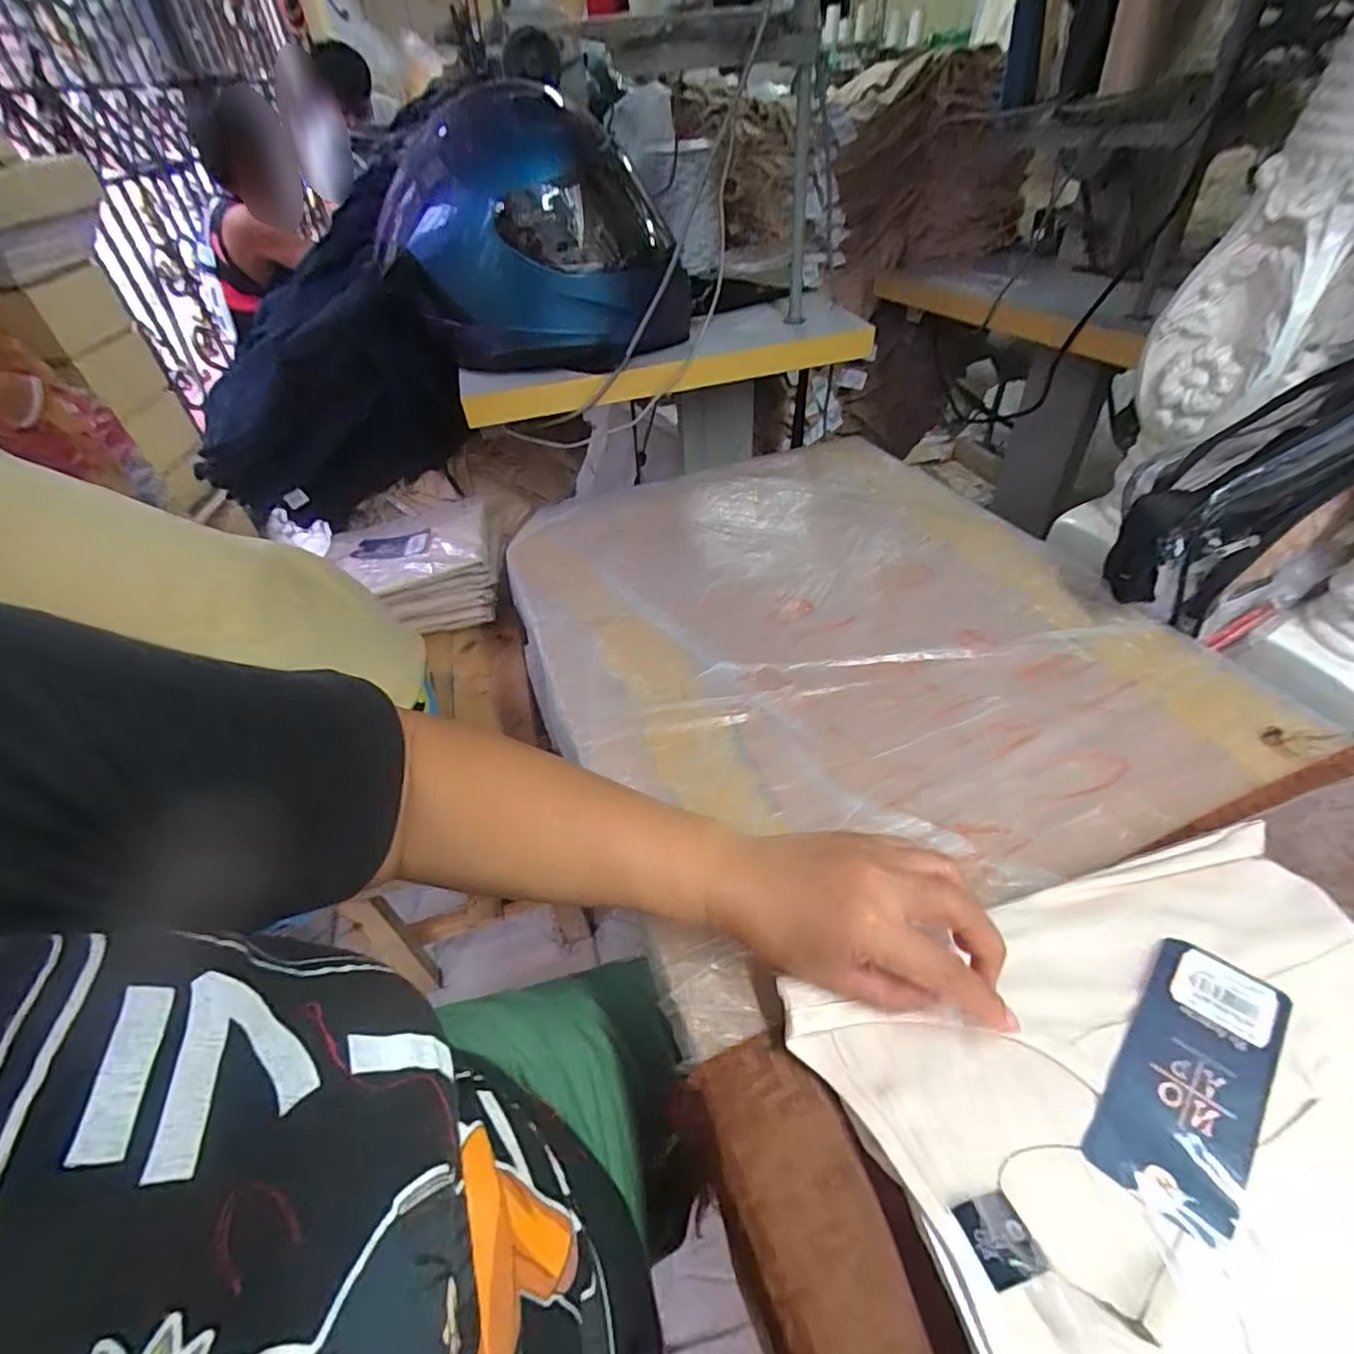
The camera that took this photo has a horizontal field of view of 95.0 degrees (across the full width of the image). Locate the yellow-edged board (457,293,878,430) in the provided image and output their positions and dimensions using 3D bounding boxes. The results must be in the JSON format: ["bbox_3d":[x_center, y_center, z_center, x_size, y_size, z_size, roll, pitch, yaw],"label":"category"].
[{"bbox_3d":[-0.016,-0.421,0.818,0.529,0.046,0.178,-15,46,-11],"label":"yellow-edged board"}]

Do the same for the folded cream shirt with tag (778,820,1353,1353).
[{"bbox_3d":[0.215,0.182,0.255,0.271,0.022,0.200,-17,44,-9],"label":"folded cream shirt with tag"}]

